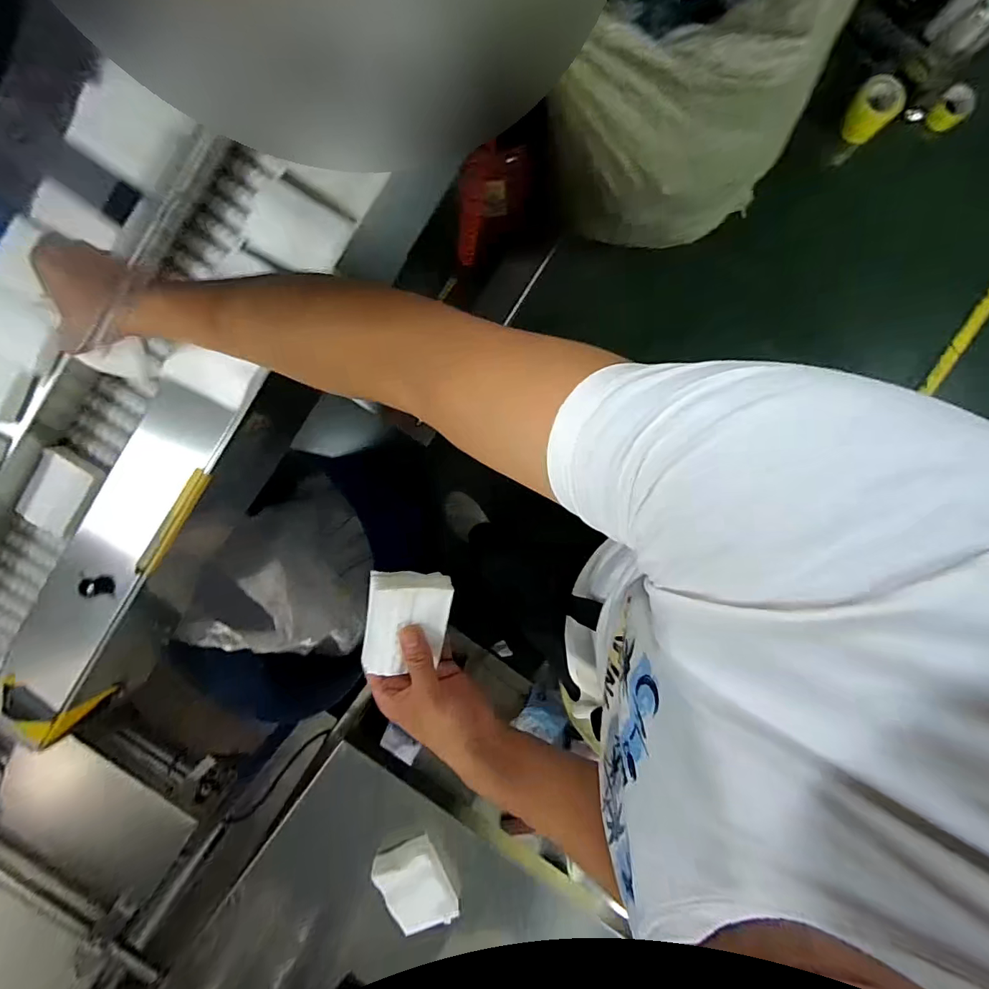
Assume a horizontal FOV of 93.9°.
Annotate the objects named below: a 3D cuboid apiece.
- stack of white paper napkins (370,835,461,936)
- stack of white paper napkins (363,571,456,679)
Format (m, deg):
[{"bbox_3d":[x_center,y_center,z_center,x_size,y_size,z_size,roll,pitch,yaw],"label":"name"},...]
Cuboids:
[{"bbox_3d":[-0.098,0.487,0.574,0.074,0.012,0.098,-29,75,-10],"label":"stack of white paper napkins"},{"bbox_3d":[-0.082,0.121,0.415,0.074,0.036,0.099,8,94,1],"label":"stack of white paper napkins"}]

